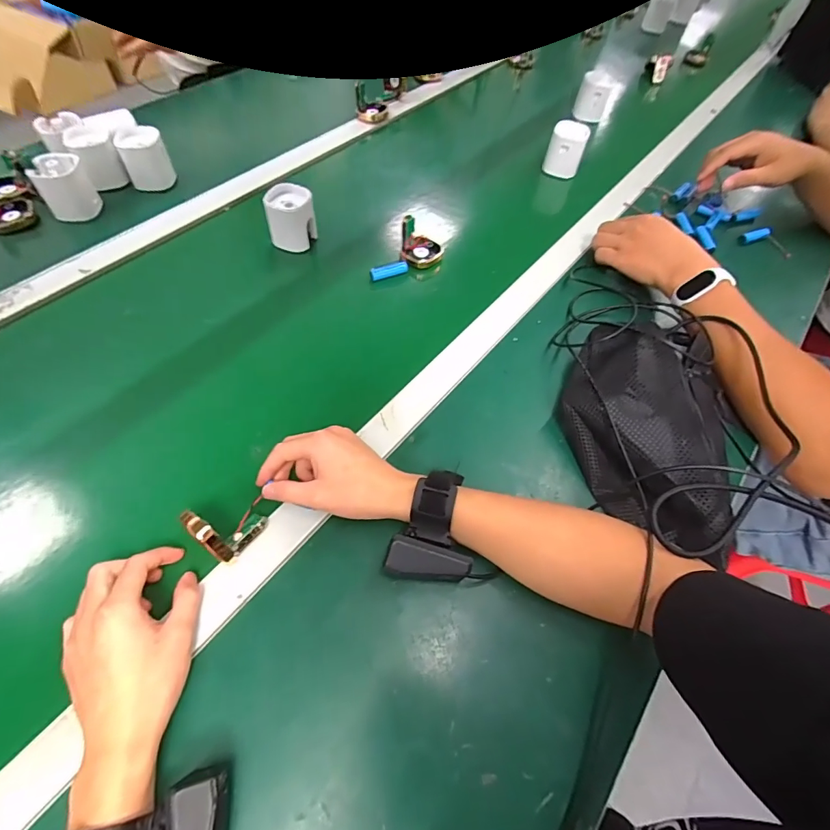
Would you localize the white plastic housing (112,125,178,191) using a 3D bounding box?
[{"bbox_3d":[-0.389,-0.369,0.644,0.061,0.068,0.048,-24,62,-19],"label":"white plastic housing"}]

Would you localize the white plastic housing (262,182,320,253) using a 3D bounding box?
[{"bbox_3d":[-0.165,-0.263,0.598,0.062,0.065,0.060,-7,57,-8],"label":"white plastic housing"}]

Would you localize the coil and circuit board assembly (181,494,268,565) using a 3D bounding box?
[{"bbox_3d":[-0.159,0.087,0.375,0.050,0.047,0.055,31,60,16],"label":"coil and circuit board assembly"}]

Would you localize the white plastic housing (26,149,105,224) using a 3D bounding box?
[{"bbox_3d":[-0.471,-0.306,0.602,0.063,0.068,0.048,-31,65,-22],"label":"white plastic housing"}]

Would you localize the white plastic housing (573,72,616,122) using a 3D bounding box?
[{"bbox_3d":[0.345,-0.615,0.860,0.061,0.076,0.058,19,58,7],"label":"white plastic housing"}]

